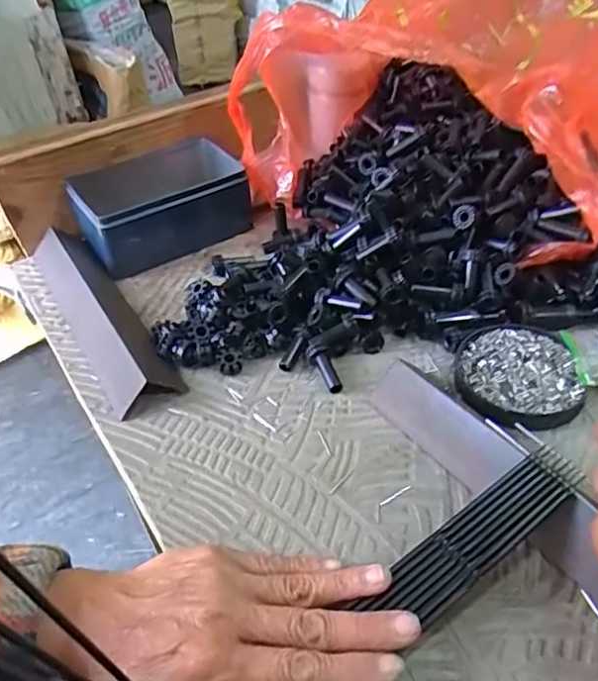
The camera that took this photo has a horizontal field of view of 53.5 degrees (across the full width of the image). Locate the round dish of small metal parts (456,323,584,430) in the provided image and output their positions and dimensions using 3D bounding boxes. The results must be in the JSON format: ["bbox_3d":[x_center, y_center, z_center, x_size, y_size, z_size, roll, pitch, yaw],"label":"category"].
[{"bbox_3d":[0.144,0.023,0.395,0.075,0.013,0.086,0,42,7],"label":"round dish of small metal parts"}]

